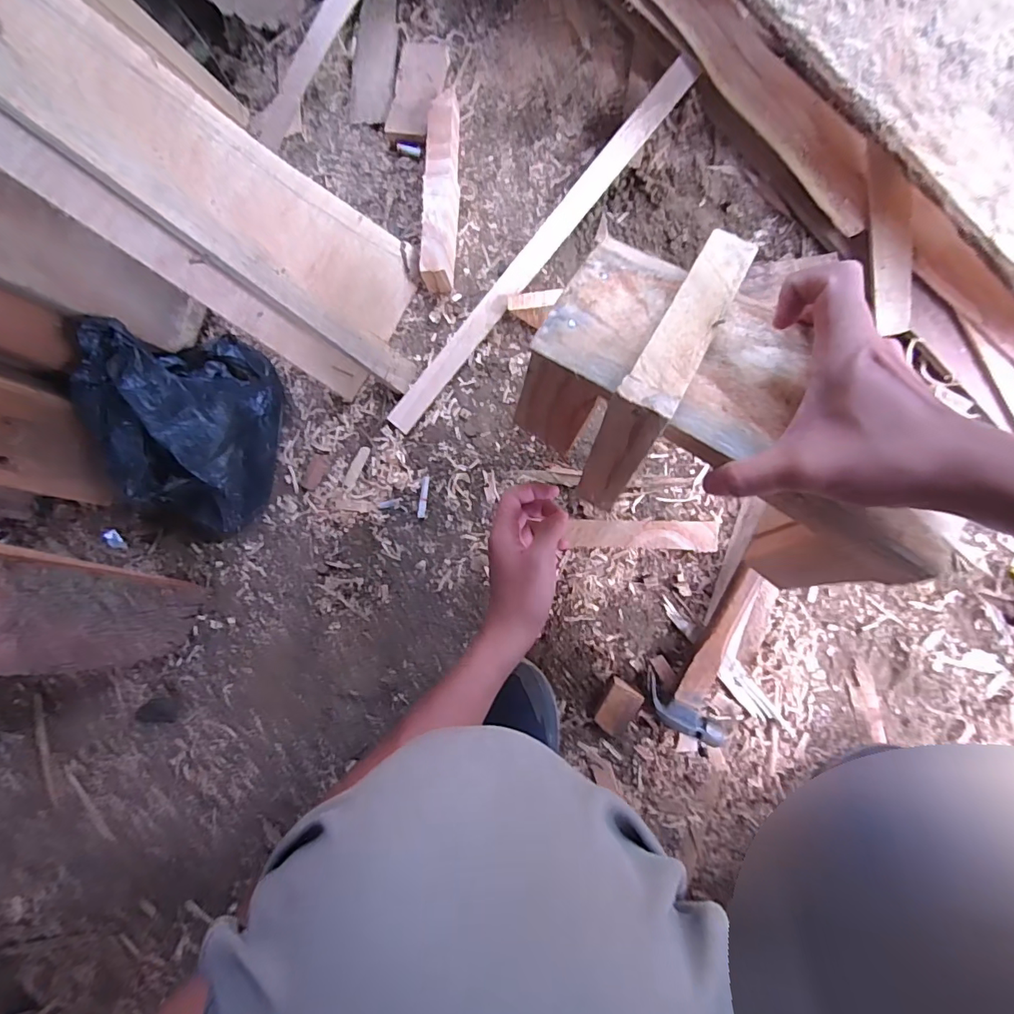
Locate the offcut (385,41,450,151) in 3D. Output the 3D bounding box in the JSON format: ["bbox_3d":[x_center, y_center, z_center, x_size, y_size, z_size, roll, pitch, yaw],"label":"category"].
[{"bbox_3d":[-0.106,-0.487,0.576,0.054,0.017,0.121,12,86,9],"label":"offcut"}]

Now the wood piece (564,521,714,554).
[{"bbox_3d":[0.147,0.031,0.536,0.152,0.017,0.031,1,84,8],"label":"wood piece"}]

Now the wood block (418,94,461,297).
[{"bbox_3d":[-0.074,-0.358,0.557,0.032,0.041,0.220,2,84,8],"label":"wood block"}]

